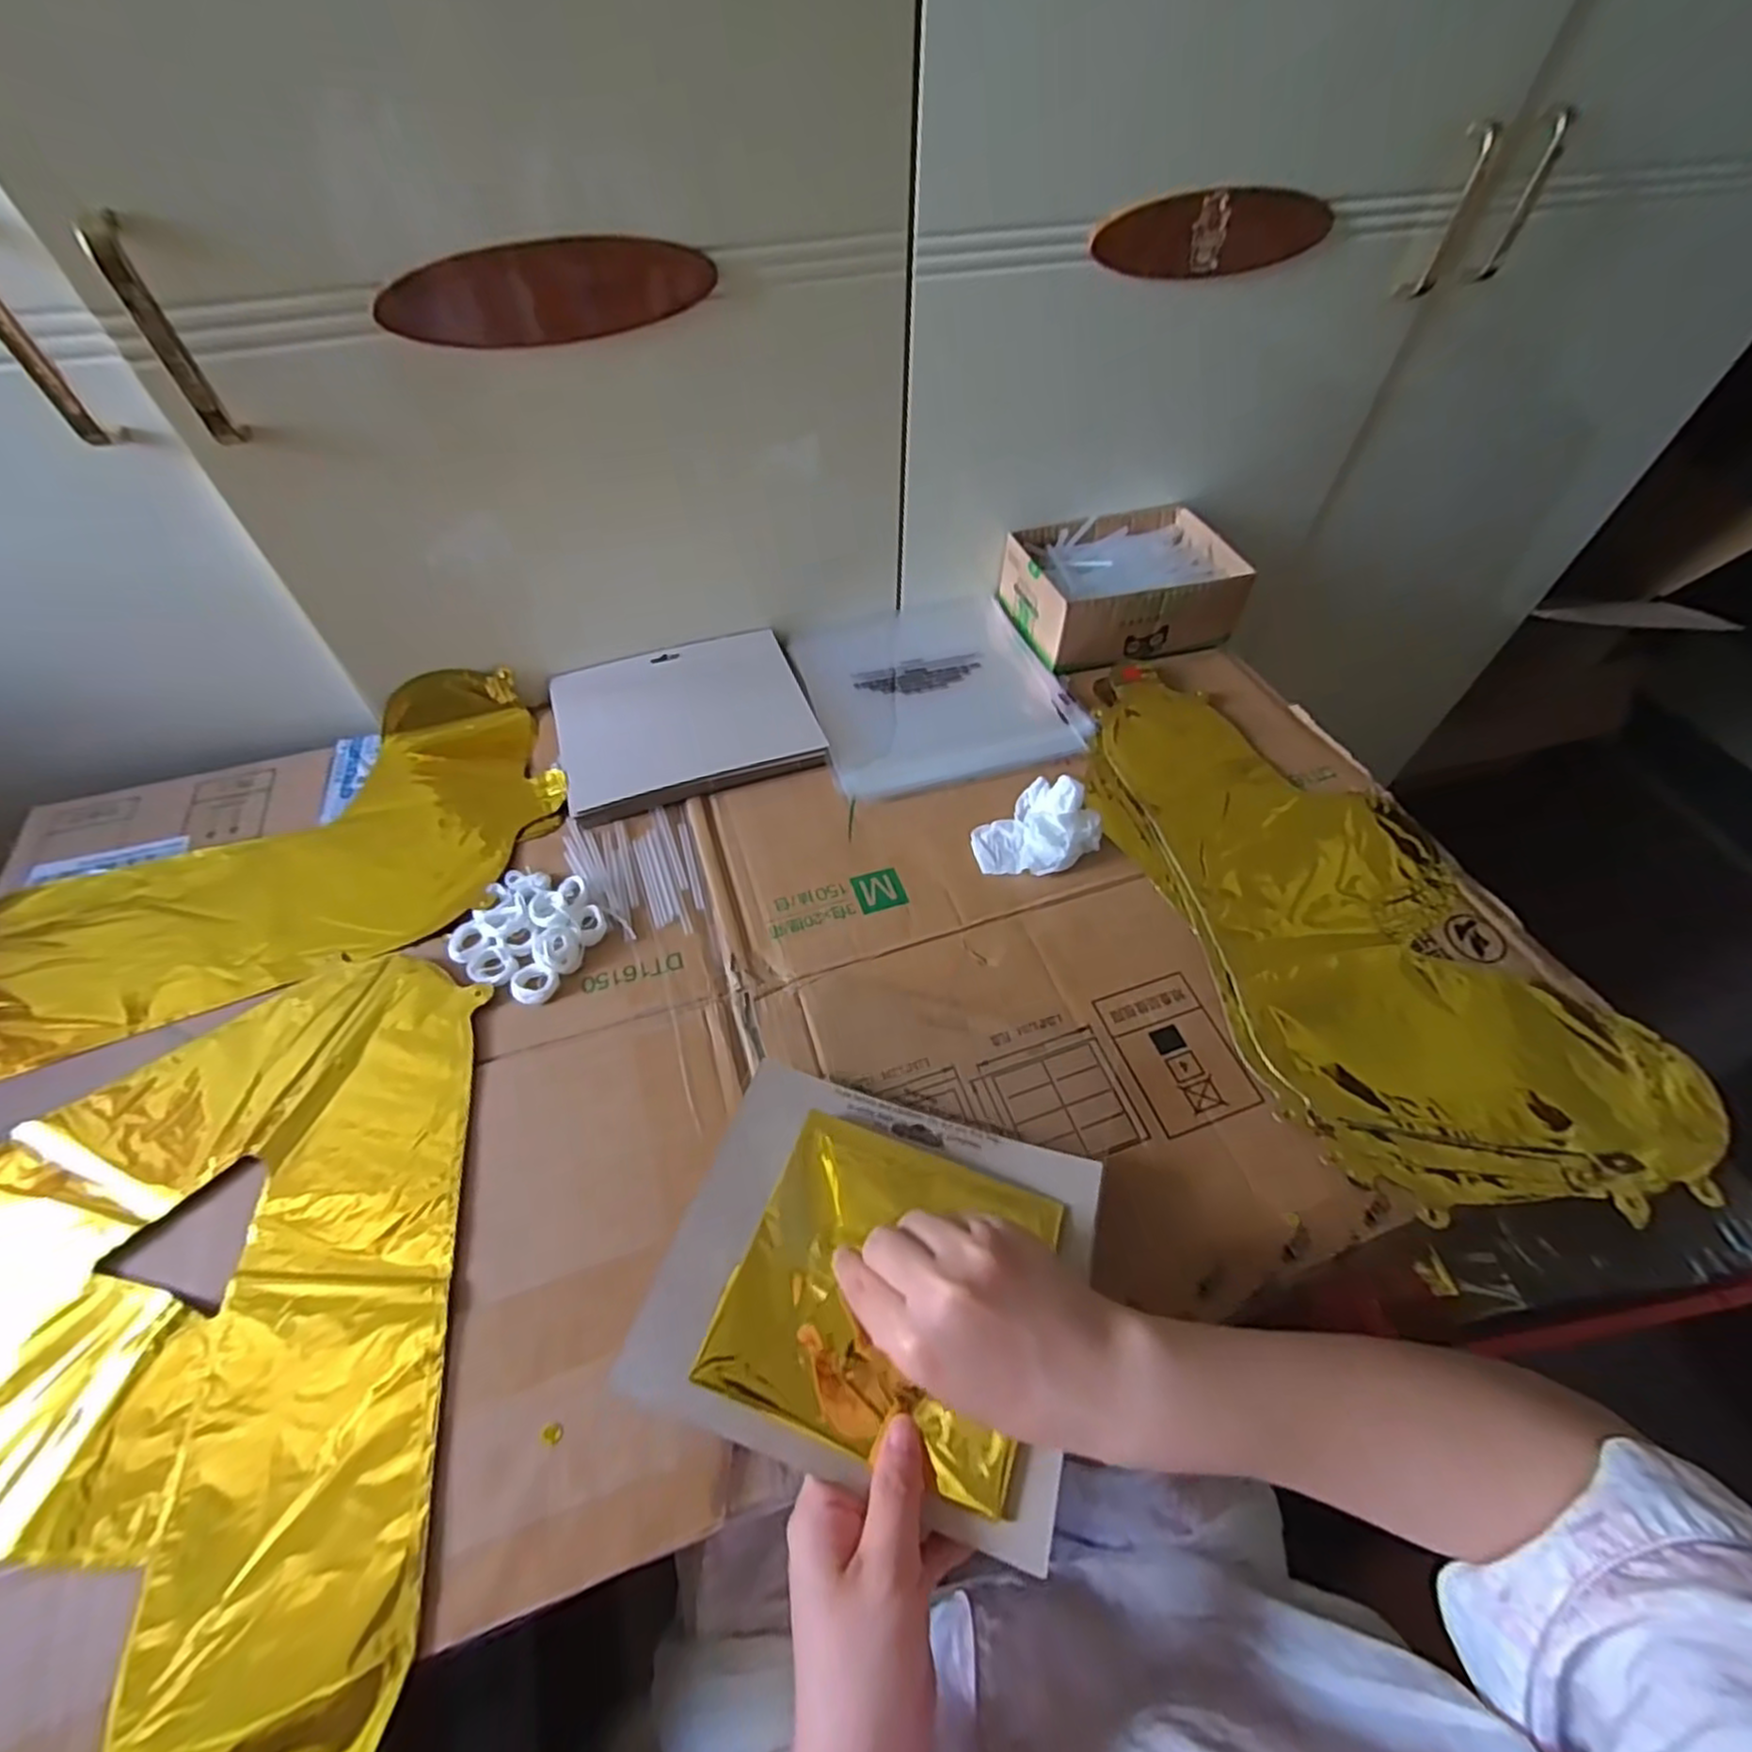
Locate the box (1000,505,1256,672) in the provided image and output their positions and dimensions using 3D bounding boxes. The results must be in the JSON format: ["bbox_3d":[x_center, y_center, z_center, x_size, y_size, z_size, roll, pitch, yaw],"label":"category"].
[{"bbox_3d":[0.223,-0.262,0.670,0.185,0.065,0.140,-16,56,-13],"label":"box"}]

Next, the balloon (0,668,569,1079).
[{"bbox_3d":[-0.422,-0.007,0.515,0.392,0.025,0.225,-29,59,-20],"label":"balloon"}]

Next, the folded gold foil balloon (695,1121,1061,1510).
[{"bbox_3d":[0.008,0.191,0.347,0.137,0.016,0.129,22,56,5],"label":"folded gold foil balloon"}]

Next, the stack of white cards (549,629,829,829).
[{"bbox_3d":[-0.154,-0.130,0.599,0.196,0.013,0.166,-16,56,-13],"label":"stack of white cards"}]

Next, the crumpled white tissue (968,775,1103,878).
[{"bbox_3d":[0.114,-0.034,0.521,0.084,0.036,0.065,-33,61,-23],"label":"crumpled white tissue"}]

